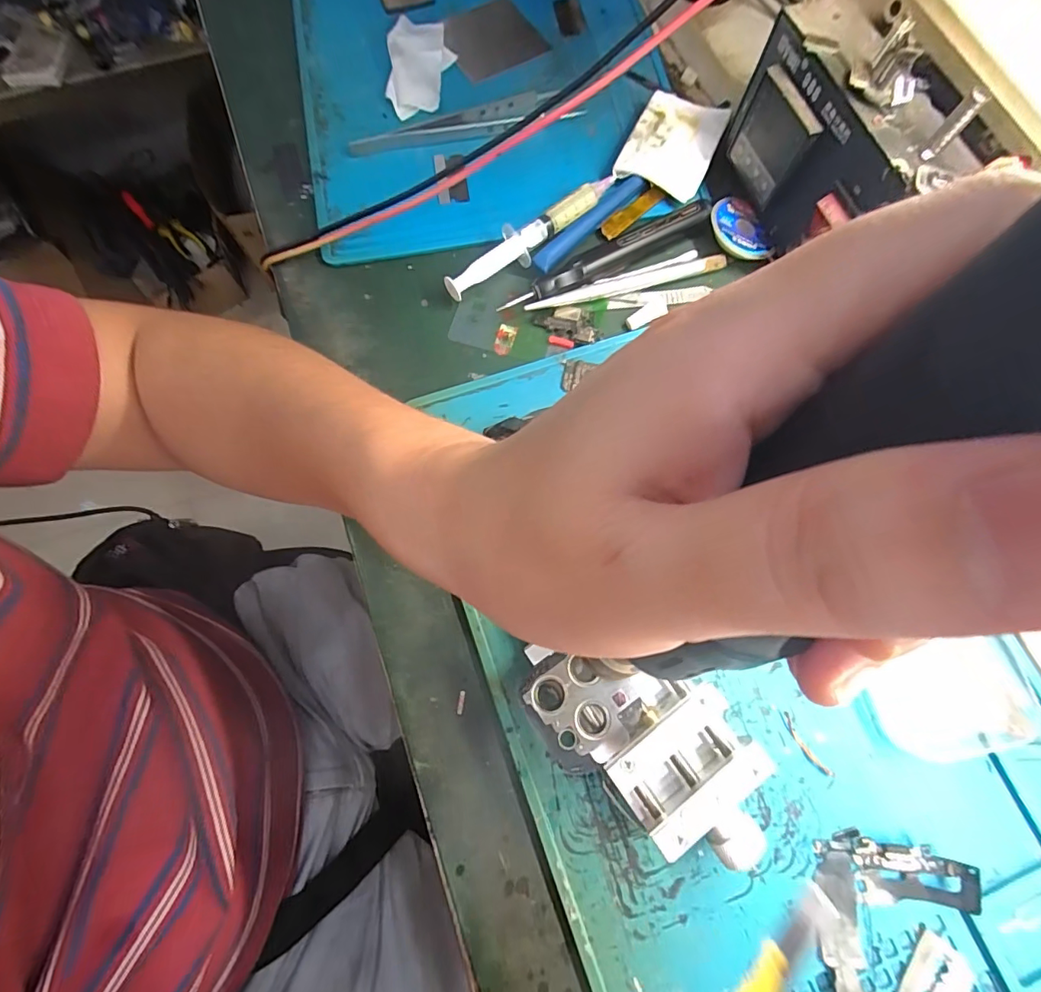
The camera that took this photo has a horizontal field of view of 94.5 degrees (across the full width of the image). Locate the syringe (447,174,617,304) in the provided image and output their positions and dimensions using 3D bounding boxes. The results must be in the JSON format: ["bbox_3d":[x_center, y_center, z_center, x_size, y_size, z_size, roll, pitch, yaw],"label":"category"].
[{"bbox_3d":[0.006,-0.158,0.291,0.122,0.015,0.019,-42,77,-10],"label":"syringe"}]

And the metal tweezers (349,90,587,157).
[{"bbox_3d":[-0.036,-0.244,0.312,0.148,0.015,0.019,-10,74,-1],"label":"metal tweezers"}]

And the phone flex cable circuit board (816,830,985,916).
[{"bbox_3d":[0.161,0.163,0.207,0.062,0.007,0.025,8,75,4],"label":"phone flex cable circuit board"}]

